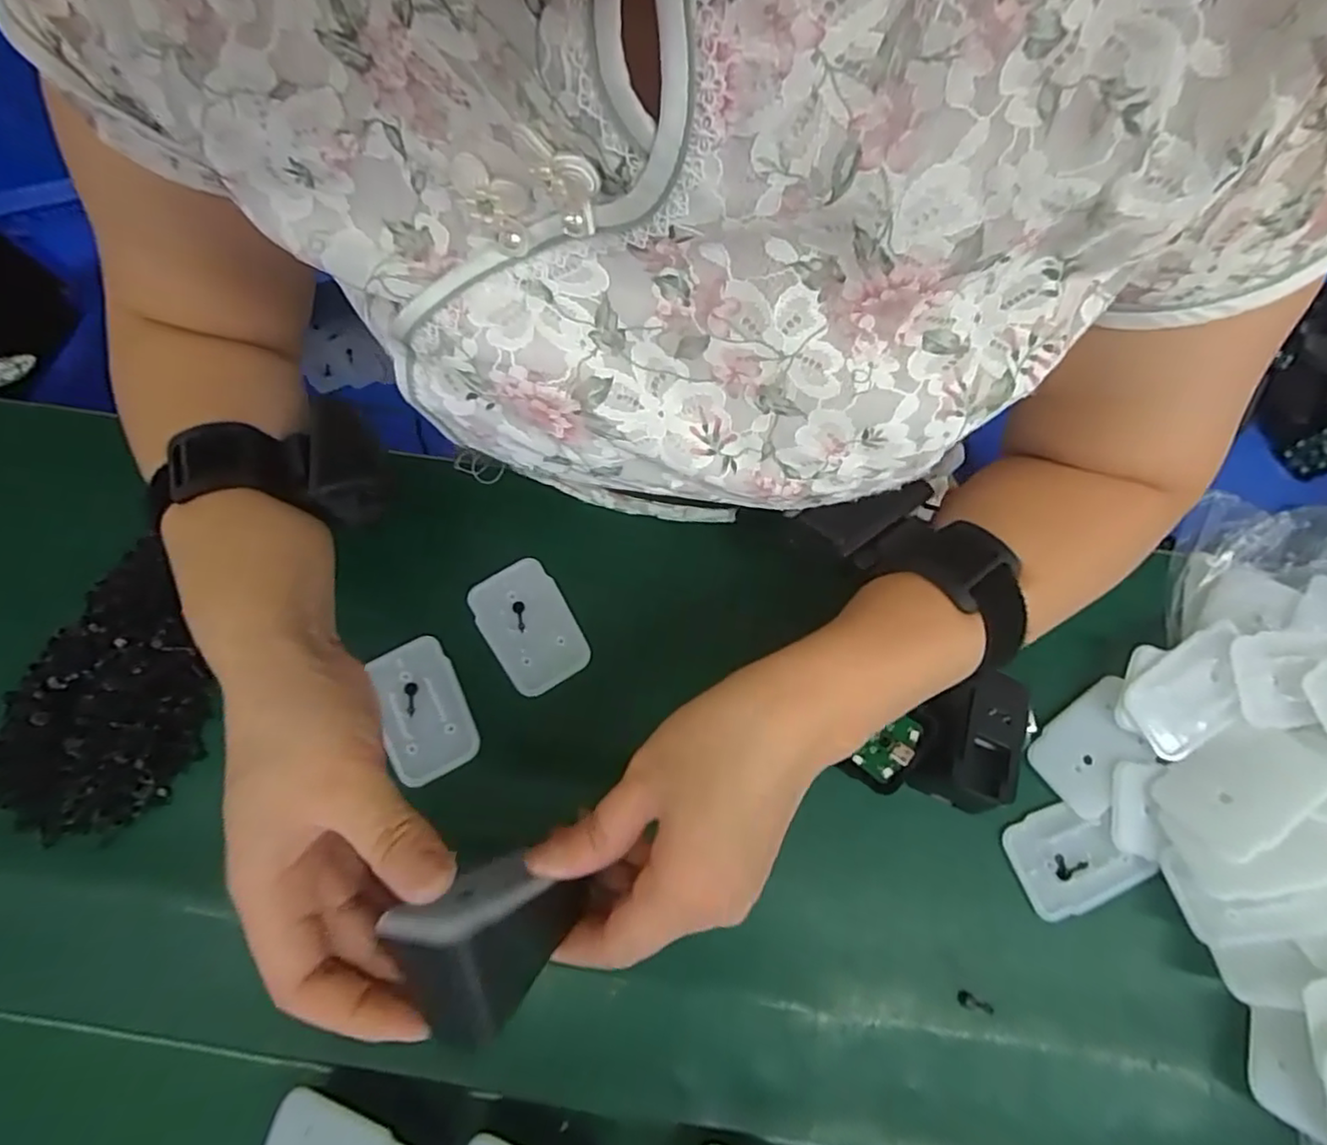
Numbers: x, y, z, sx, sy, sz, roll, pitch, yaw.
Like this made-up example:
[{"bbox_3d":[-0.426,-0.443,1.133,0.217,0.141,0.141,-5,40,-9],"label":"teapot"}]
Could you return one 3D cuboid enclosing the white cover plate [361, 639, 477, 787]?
[{"bbox_3d":[-0.124,0.070,0.322,0.041,0.007,0.069,-24,74,-7],"label":"white cover plate"}]

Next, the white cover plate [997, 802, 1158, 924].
[{"bbox_3d":[0.197,0.135,0.301,0.057,0.004,0.044,-23,74,-7],"label":"white cover plate"}]

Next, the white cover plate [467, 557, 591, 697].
[{"bbox_3d":[-0.072,0.028,0.337,0.045,0.004,0.069,-31,75,-9],"label":"white cover plate"}]

